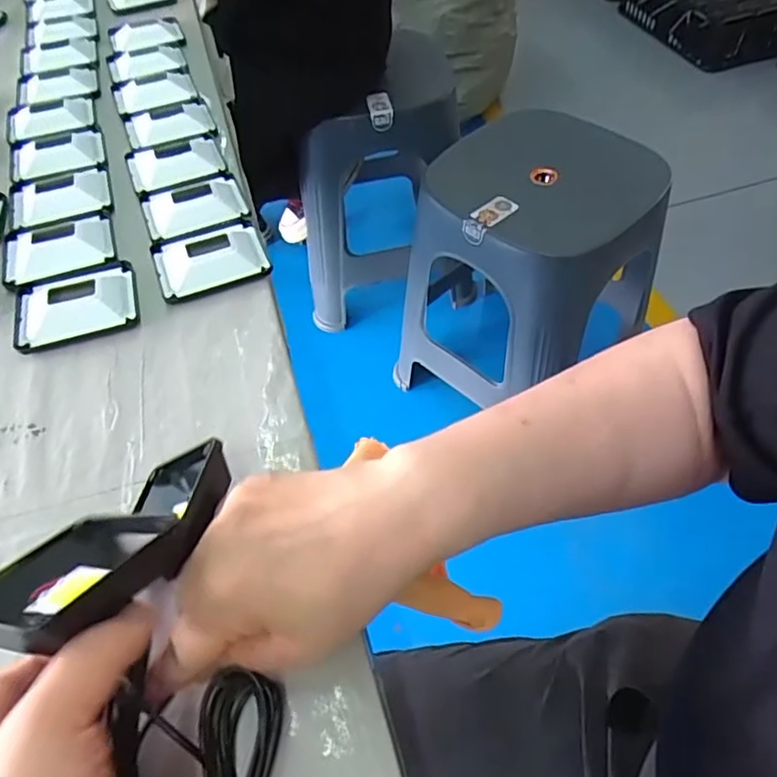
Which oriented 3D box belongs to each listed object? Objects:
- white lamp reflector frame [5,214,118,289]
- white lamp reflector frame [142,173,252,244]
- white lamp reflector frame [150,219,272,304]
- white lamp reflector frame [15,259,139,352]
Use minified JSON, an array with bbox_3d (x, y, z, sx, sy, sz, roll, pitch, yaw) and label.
[{"bbox_3d":[-0.248,-0.108,0.435,0.078,0.013,0.071,-19,55,-10],"label":"white lamp reflector frame"},{"bbox_3d":[-0.155,-0.149,0.464,0.077,0.011,0.066,-20,55,-11],"label":"white lamp reflector frame"},{"bbox_3d":[-0.131,-0.099,0.427,0.078,0.015,0.067,-20,55,-11],"label":"white lamp reflector frame"},{"bbox_3d":[-0.217,-0.062,0.405,0.079,0.014,0.068,-18,55,-10],"label":"white lamp reflector frame"}]

